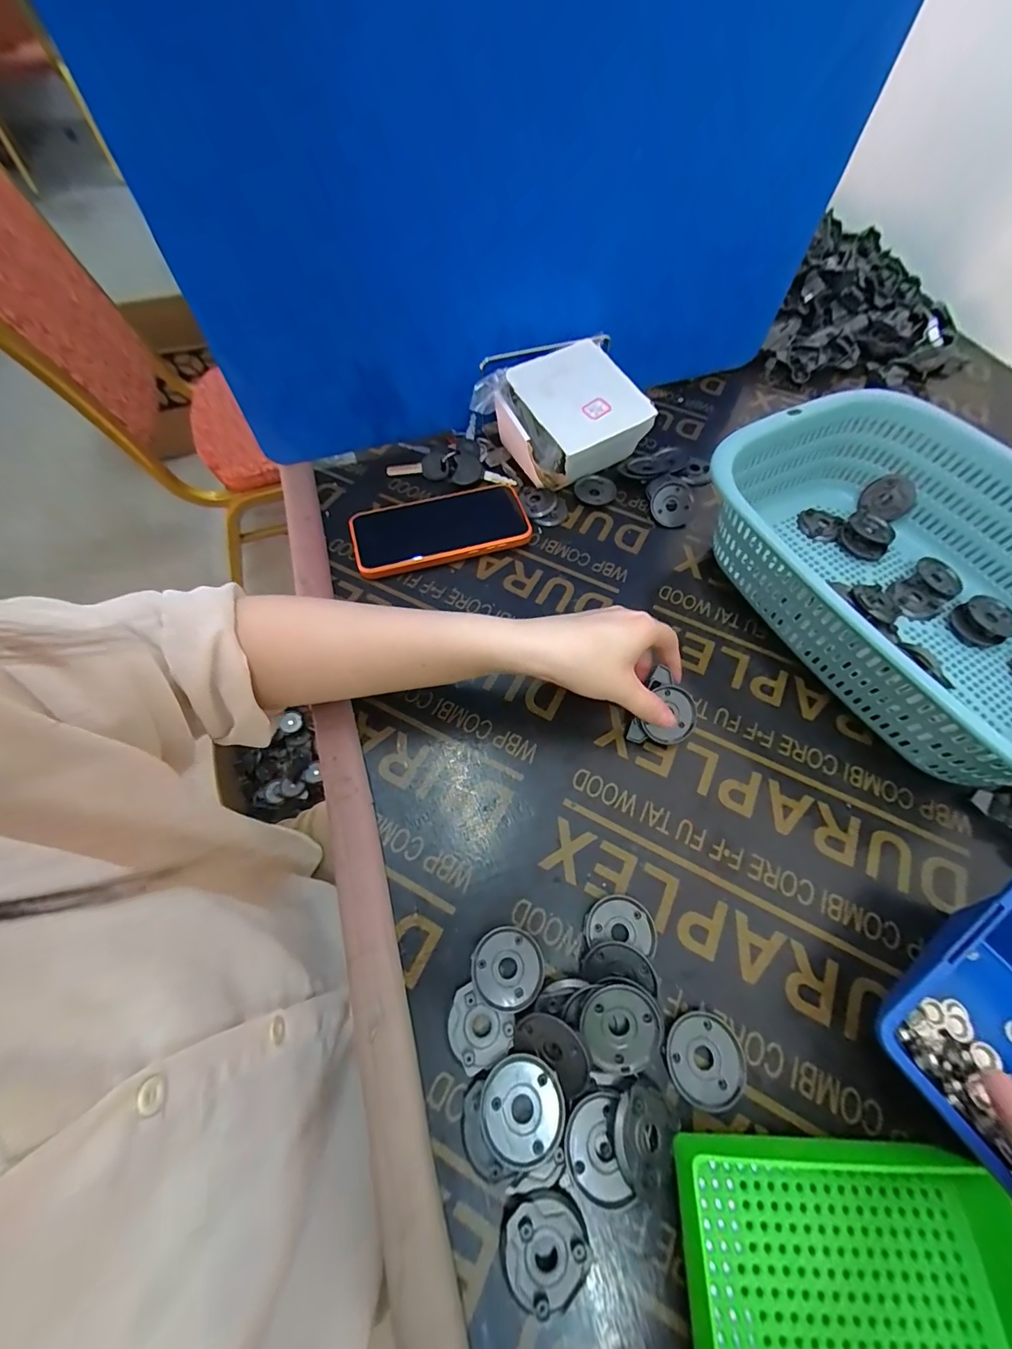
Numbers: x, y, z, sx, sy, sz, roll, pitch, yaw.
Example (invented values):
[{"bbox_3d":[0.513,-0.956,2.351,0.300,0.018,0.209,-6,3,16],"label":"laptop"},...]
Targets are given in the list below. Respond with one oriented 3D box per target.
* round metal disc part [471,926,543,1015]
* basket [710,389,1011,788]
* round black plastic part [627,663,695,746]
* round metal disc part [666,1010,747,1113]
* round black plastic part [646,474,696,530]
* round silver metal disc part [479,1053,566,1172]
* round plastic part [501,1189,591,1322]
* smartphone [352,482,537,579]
[{"bbox_3d":[0.001,0.177,0.274,0.042,0.010,0.041,1,62,-1],"label":"round metal disc part"},{"bbox_3d":[0.334,-0.073,0.364,0.248,0.099,0.336,-20,64,-12],"label":"basket"},{"bbox_3d":[0.117,0.025,0.345,0.050,0.014,0.055,-4,91,7],"label":"round black plastic part"},{"bbox_3d":[0.112,0.217,0.257,0.042,0.008,0.041,1,62,-1],"label":"round metal disc part"},{"bbox_3d":[0.167,-0.176,0.459,0.044,0.017,0.056,0,73,8],"label":"round black plastic part"},{"bbox_3d":[0.008,0.225,0.235,0.043,0.004,0.041,-5,42,4],"label":"round silver metal disc part"},{"bbox_3d":[0.019,0.279,0.220,0.041,0.010,0.040,1,62,-1],"label":"round plastic part"},{"bbox_3d":[-0.063,-0.140,0.436,0.163,0.016,0.083,-14,63,-9],"label":"smartphone"}]

